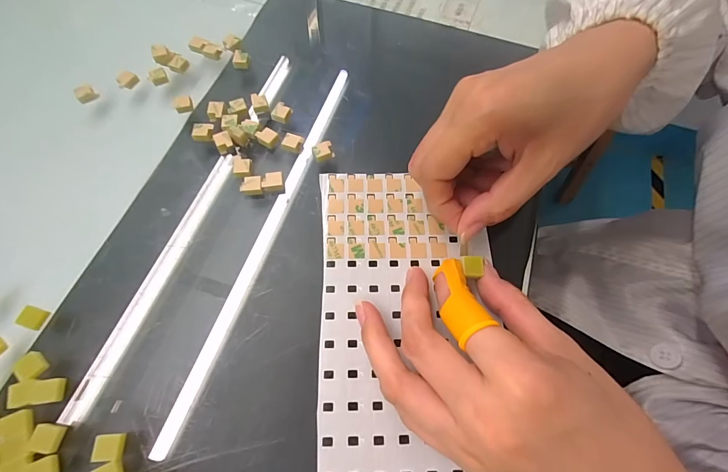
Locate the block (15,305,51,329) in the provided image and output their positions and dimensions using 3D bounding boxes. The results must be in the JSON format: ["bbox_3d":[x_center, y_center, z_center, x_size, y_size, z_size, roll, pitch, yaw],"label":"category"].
[{"bbox_3d":[-0.169,0.042,0.177,0.011,0.005,0.010,16,67,6],"label":"block"}]

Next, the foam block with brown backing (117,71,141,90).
[{"bbox_3d":[-0.165,-0.108,0.242,0.009,0.007,0.013,35,70,13],"label":"foam block with brown backing"}]

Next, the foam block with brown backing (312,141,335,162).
[{"bbox_3d":[-0.026,-0.054,0.223,0.014,0.005,0.011,-24,69,-12],"label":"foam block with brown backing"}]

